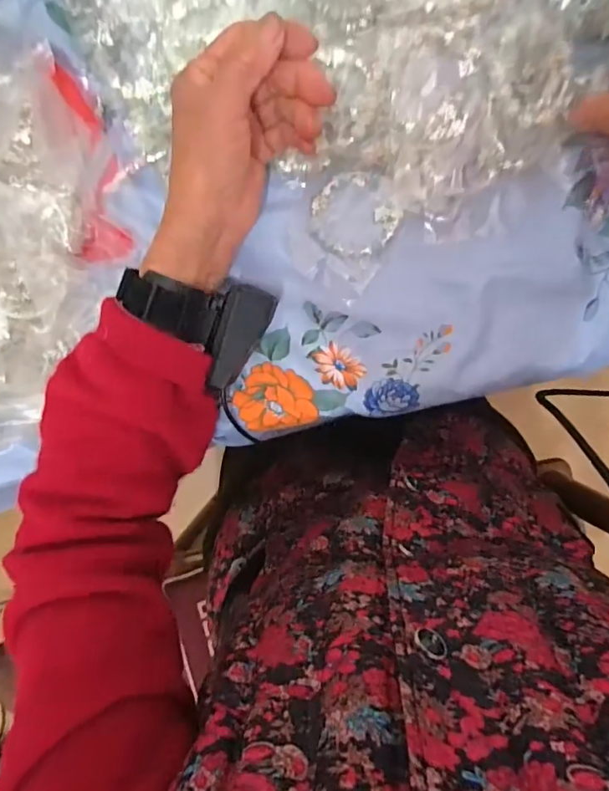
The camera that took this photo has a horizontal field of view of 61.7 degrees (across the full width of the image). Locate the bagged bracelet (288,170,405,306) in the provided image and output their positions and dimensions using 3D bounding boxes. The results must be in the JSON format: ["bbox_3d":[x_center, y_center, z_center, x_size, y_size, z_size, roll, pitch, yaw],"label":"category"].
[{"bbox_3d":[0.029,-0.114,0.353,0.062,0.010,0.083,30,94,0],"label":"bagged bracelet"}]

